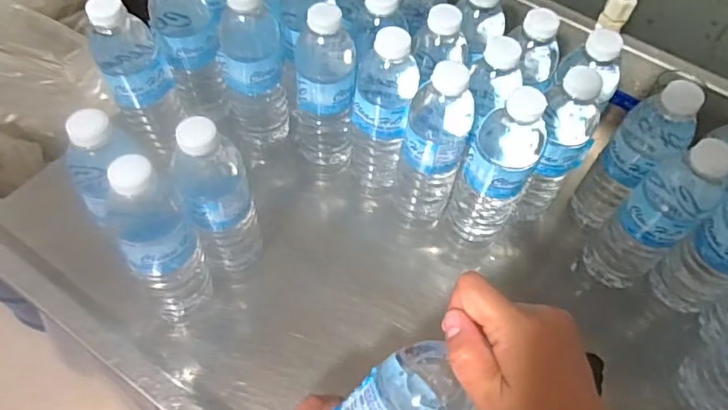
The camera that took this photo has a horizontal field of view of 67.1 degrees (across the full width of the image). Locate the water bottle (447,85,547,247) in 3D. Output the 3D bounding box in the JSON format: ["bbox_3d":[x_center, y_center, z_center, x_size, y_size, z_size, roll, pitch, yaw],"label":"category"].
[{"bbox_3d":[0.129,-0.030,0.535,0.058,0.206,0.058,29,60,13],"label":"water bottle"}]

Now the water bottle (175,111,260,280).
[{"bbox_3d":[-0.129,0.003,0.501,0.059,0.199,0.053,-14,60,-13],"label":"water bottle"}]

